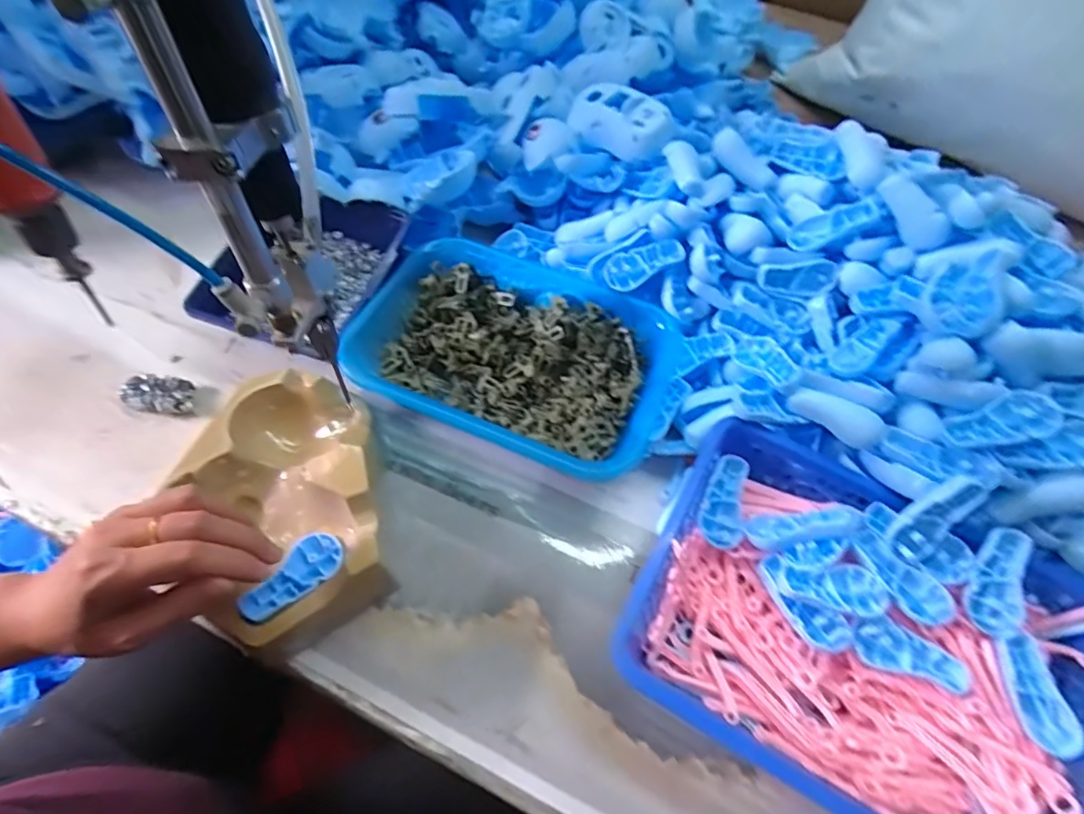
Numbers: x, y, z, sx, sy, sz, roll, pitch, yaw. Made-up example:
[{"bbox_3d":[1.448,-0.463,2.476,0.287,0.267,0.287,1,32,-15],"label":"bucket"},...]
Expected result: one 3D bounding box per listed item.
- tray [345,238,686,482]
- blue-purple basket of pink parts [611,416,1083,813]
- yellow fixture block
[{"bbox_3d":[-0.014,-0.051,0.481,0.258,0.051,0.195,23,59,11],"label":"tray"},{"bbox_3d":[0.219,0.150,0.372,0.299,0.063,0.230,27,60,14],"label":"blue-purple basket of pink parts"},{"bbox_3d":[-0.185,0.067,0.404,0.141,0.051,0.188,-26,62,-19],"label":"yellow fixture block"}]

